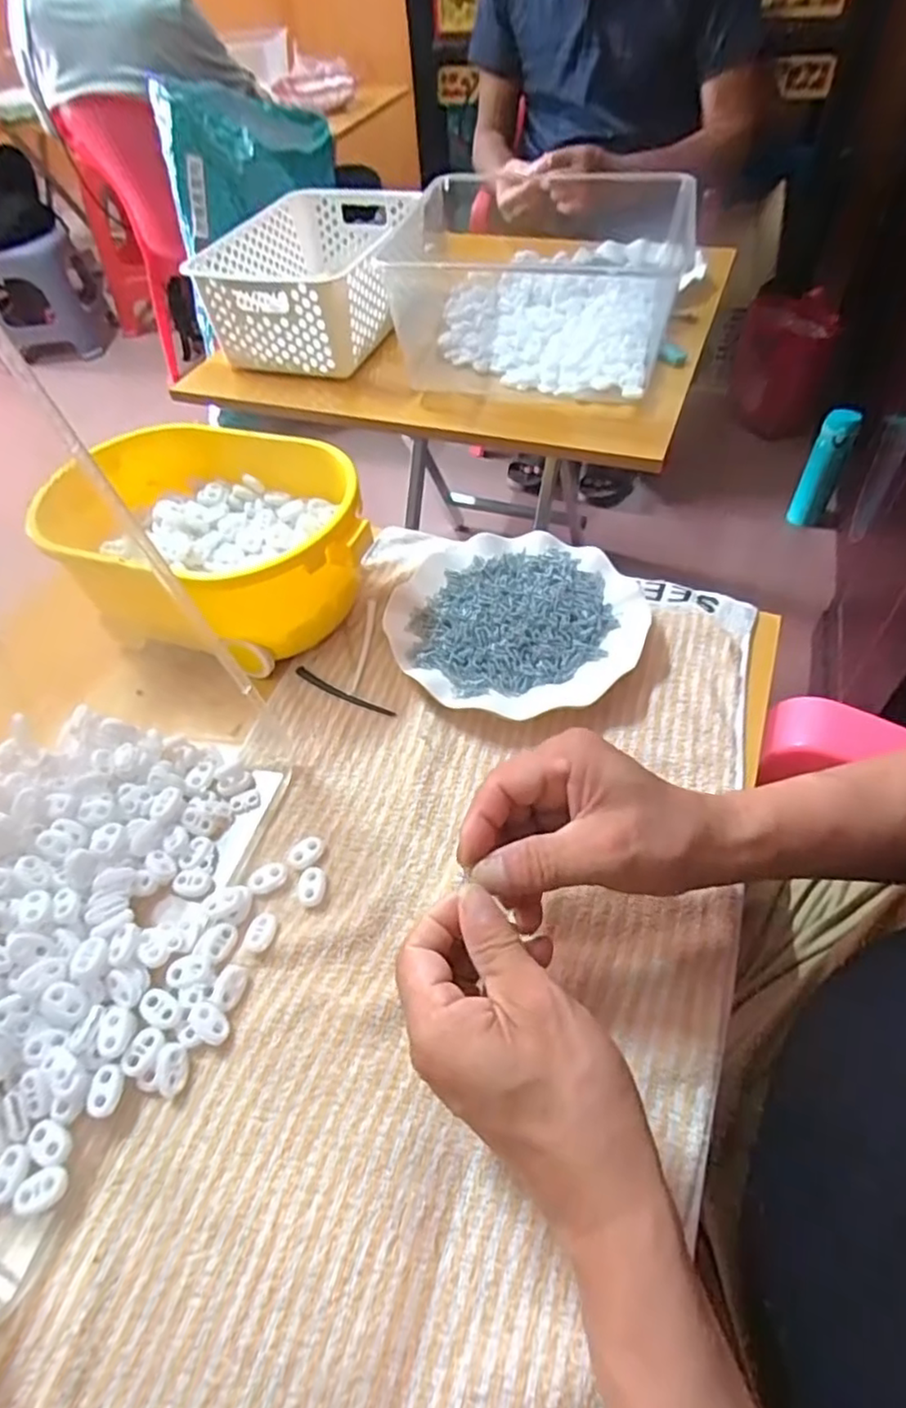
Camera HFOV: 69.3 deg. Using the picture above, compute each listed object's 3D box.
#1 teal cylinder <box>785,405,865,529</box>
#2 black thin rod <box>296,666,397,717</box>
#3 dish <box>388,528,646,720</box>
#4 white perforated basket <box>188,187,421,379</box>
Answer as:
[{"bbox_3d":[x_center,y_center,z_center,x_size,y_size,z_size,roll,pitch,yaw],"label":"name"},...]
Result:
[{"bbox_3d":[0.717,-0.450,1.272,0.067,0.203,0.055,24,57,22],"label":"teal cylinder"},{"bbox_3d":[-0.079,-0.008,0.473,0.086,0.004,0.010,23,56,21],"label":"black thin rod"},{"bbox_3d":[0.049,-0.064,0.496,0.187,0.024,0.174,-2,51,3],"label":"dish"},{"bbox_3d":[-0.170,-0.545,0.842,0.216,0.106,0.317,7,52,10],"label":"white perforated basket"}]

